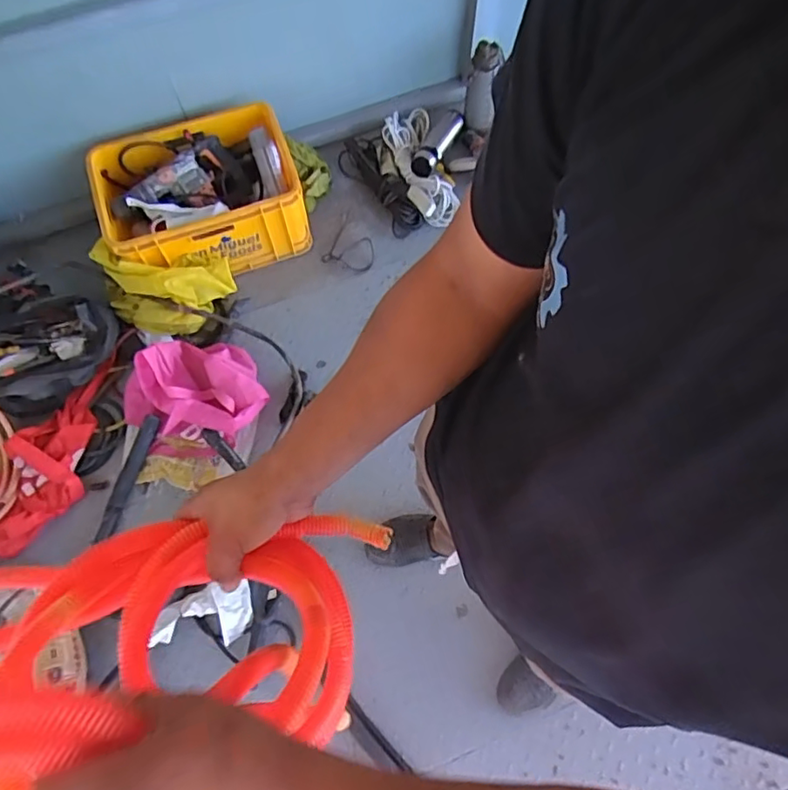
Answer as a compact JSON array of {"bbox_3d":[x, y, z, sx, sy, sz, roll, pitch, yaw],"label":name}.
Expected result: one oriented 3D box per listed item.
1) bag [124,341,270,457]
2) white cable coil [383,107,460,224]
[{"bbox_3d":[-0.485,-0.003,1.434,0.321,0.128,0.283,-40,72,-14],"label":"bag"},{"bbox_3d":[0.081,-0.643,1.640,0.149,0.078,0.342,-20,82,-7],"label":"white cable coil"}]

